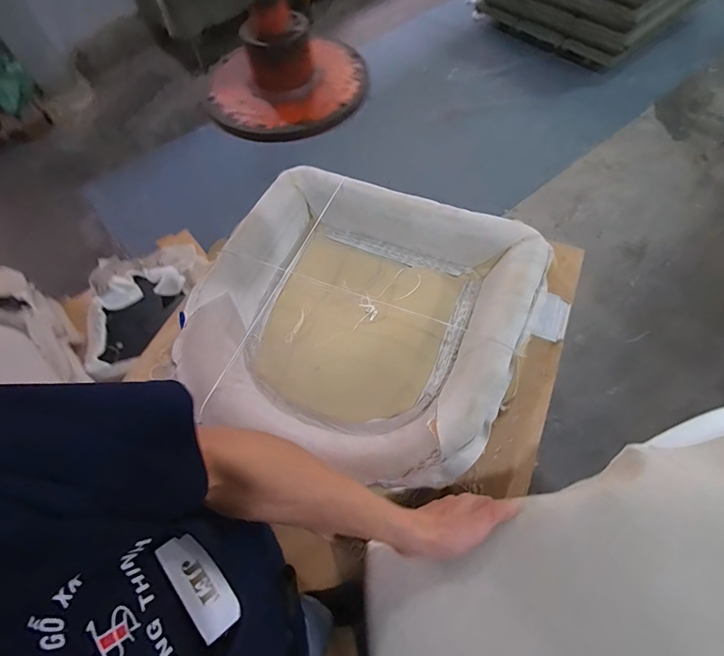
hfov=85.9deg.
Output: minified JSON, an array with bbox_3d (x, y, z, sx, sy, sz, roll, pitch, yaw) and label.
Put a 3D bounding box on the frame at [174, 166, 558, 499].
[{"bbox_3d":[-0.002,-0.032,0.710,0.550,0.091,0.514,18,64,14],"label":"frame"}]

